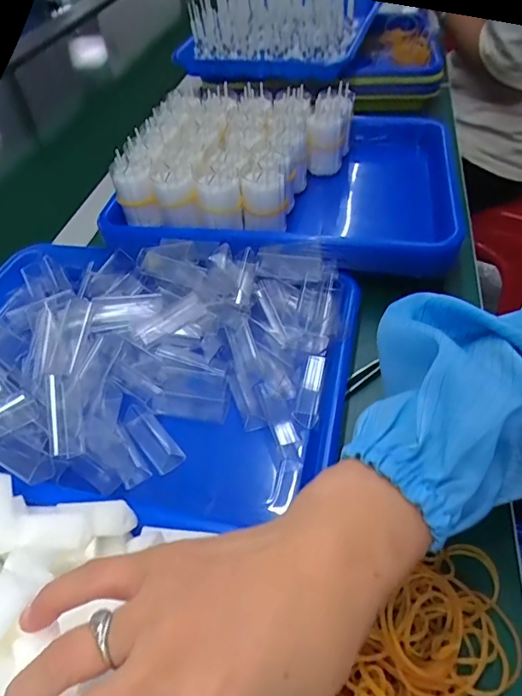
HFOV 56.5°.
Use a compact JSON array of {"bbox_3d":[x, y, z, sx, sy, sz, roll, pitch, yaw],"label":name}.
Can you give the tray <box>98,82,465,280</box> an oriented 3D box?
[{"bbox_3d":[0.032,-0.180,0.498,0.325,0.089,0.252,4,48,10],"label":"tray"}]

